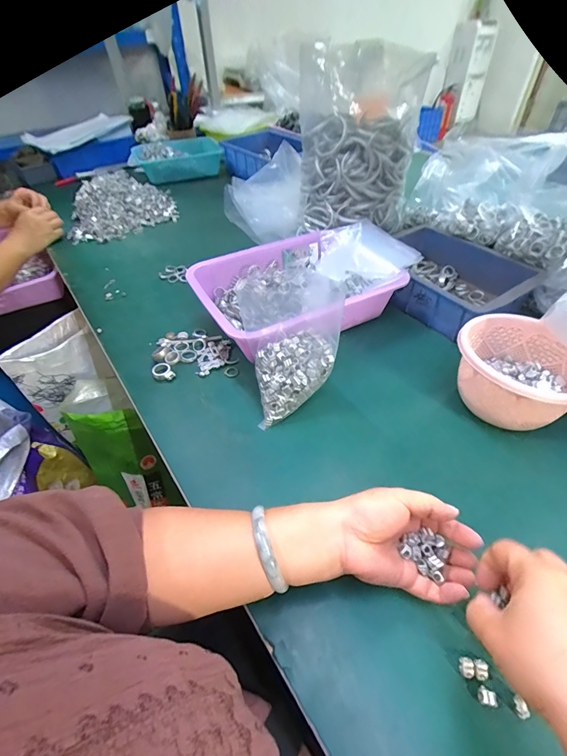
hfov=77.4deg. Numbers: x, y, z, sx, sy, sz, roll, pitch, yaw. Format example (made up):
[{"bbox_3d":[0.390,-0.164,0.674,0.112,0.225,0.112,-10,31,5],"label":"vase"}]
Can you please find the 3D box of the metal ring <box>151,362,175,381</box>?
[{"bbox_3d":[-0.172,-0.008,0.503,0.031,0.011,0.026,27,53,25],"label":"metal ring"}]

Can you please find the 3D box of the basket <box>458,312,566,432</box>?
[{"bbox_3d":[0.282,0.002,0.429,0.134,0.093,0.146,-1,45,1],"label":"basket"}]

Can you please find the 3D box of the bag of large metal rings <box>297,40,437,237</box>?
[{"bbox_3d":[0.136,-0.428,0.640,0.209,0.236,0.161,-5,46,-3],"label":"bag of large metal rings"}]

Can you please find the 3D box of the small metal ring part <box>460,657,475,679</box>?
[{"bbox_3d":[0.141,0.222,0.272,0.009,0.005,0.013,12,48,13],"label":"small metal ring part"}]

